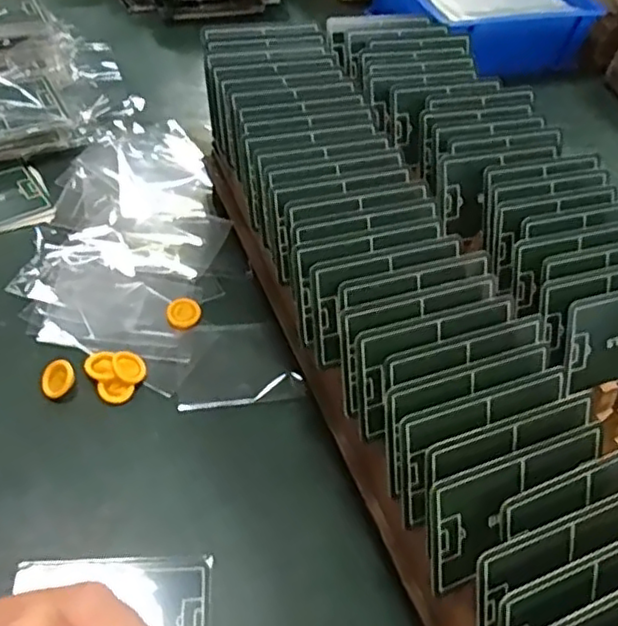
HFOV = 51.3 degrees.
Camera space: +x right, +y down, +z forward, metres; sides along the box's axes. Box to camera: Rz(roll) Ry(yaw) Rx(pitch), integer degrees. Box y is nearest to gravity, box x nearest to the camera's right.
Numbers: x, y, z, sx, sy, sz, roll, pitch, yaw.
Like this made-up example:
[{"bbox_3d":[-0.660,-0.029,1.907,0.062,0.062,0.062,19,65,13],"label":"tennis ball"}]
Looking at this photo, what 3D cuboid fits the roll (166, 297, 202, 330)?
[{"bbox_3d":[-0.077,-0.001,0.398,0.021,0.004,0.022,-3,52,-12],"label":"roll"}]

